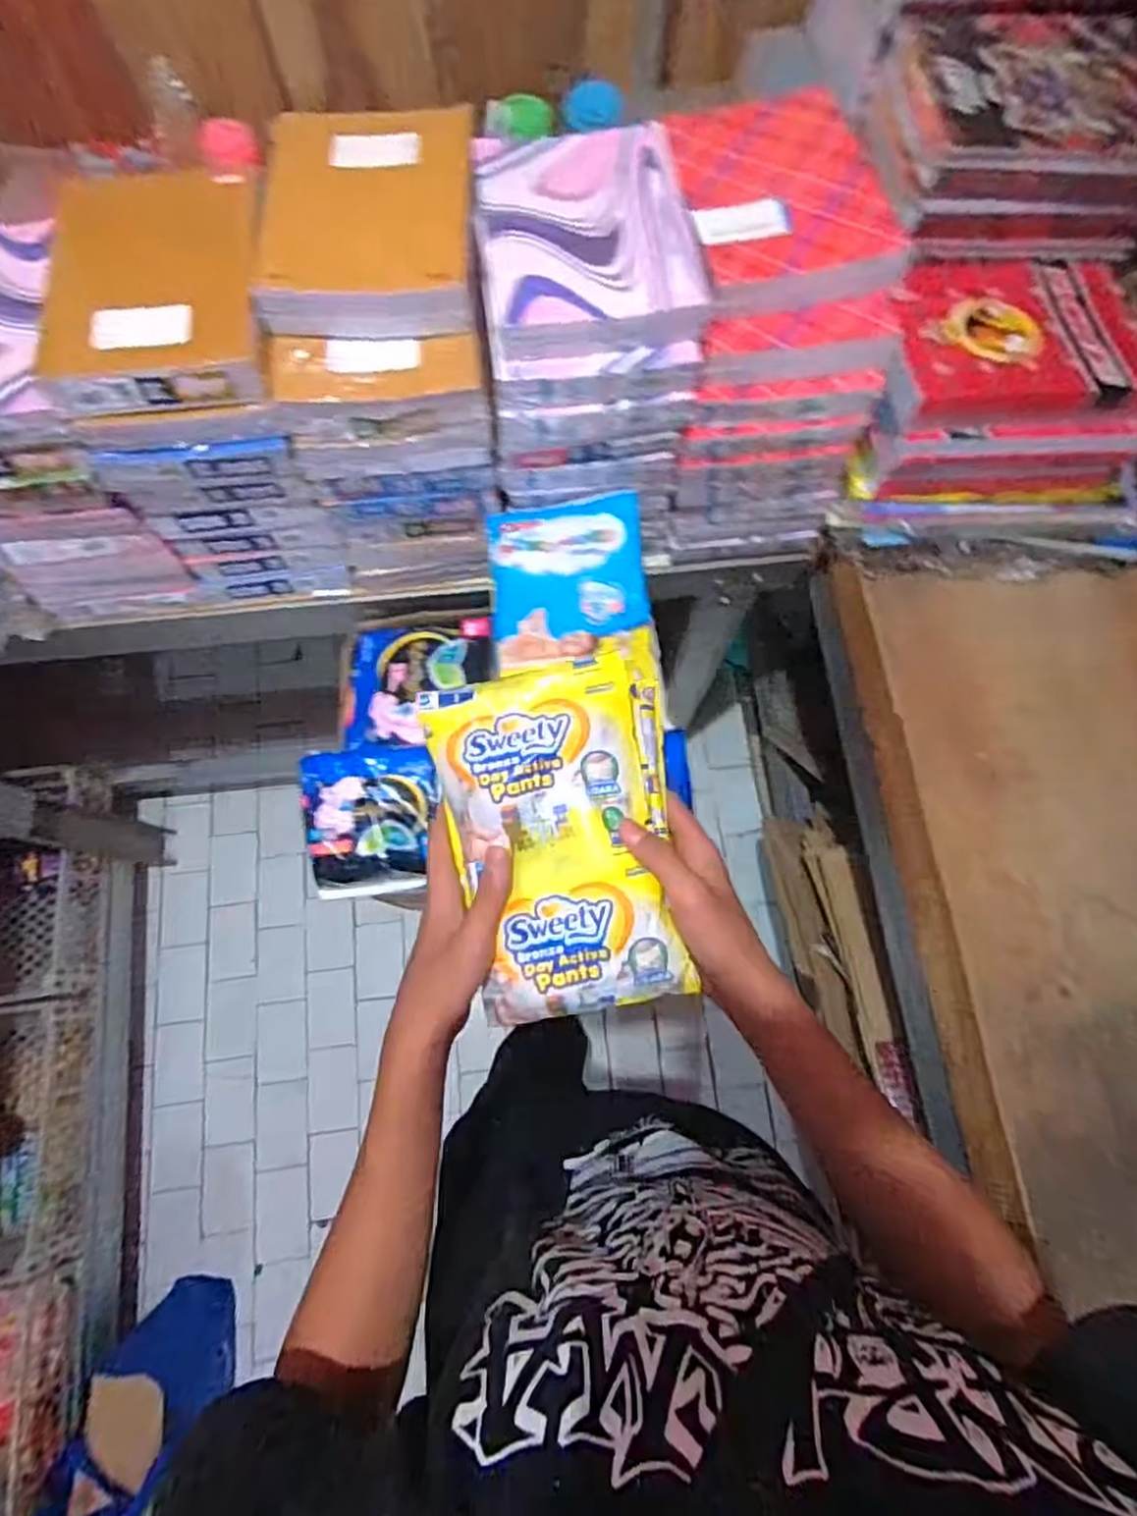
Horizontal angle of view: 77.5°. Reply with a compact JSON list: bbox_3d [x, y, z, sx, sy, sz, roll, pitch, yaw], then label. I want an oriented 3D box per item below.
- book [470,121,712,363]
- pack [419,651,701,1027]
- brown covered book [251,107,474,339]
[{"bbox_3d":[0.014,-0.420,0.565,0.167,0.028,0.214,-5,74,-4],"label":"book"},{"bbox_3d":[0.004,0.048,0.449,0.152,0.058,0.211,-12,74,-6],"label":"pack"},{"bbox_3d":[-0.161,-0.443,0.573,0.164,0.040,0.215,-1,73,-2],"label":"brown covered book"}]

